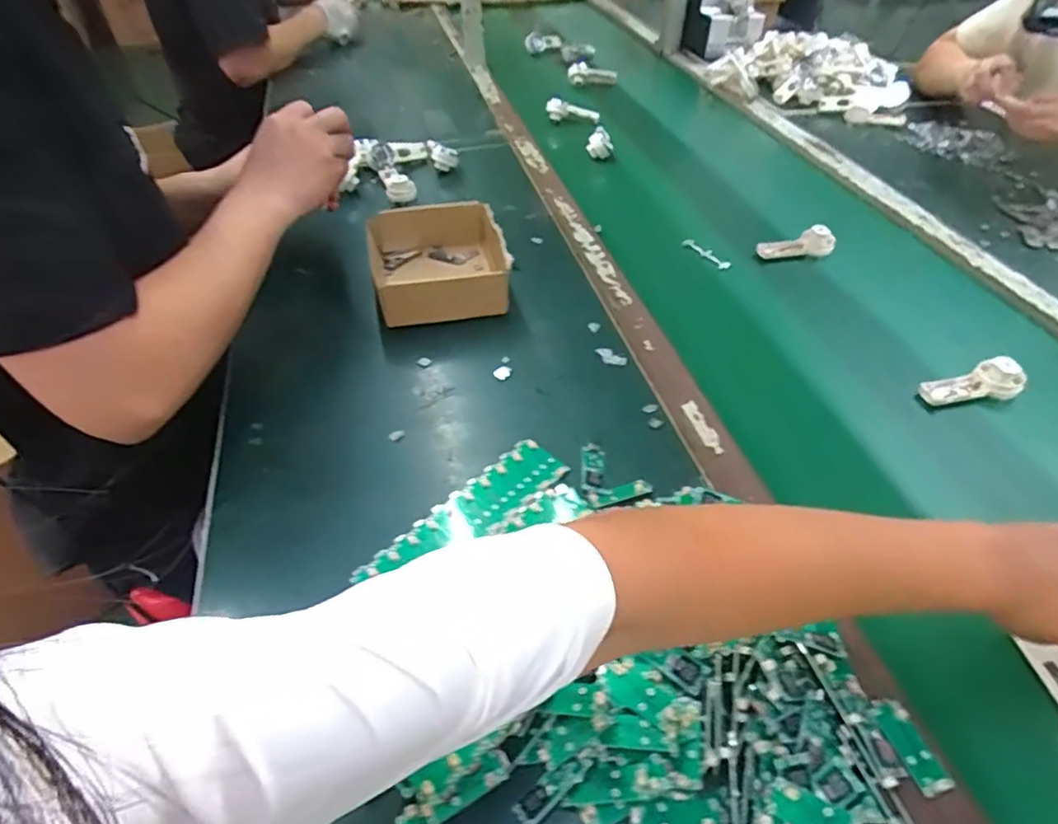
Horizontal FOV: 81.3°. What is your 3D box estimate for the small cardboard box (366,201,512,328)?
[{"bbox_3d":[-0.103,-0.169,0.706,0.148,0.062,0.166,-11,46,-9],"label":"small cardboard box"}]

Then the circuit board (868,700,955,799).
[{"bbox_3d":[0.223,0.195,0.361,0.021,0.004,0.050,-15,46,-13],"label":"circuit board"}]

